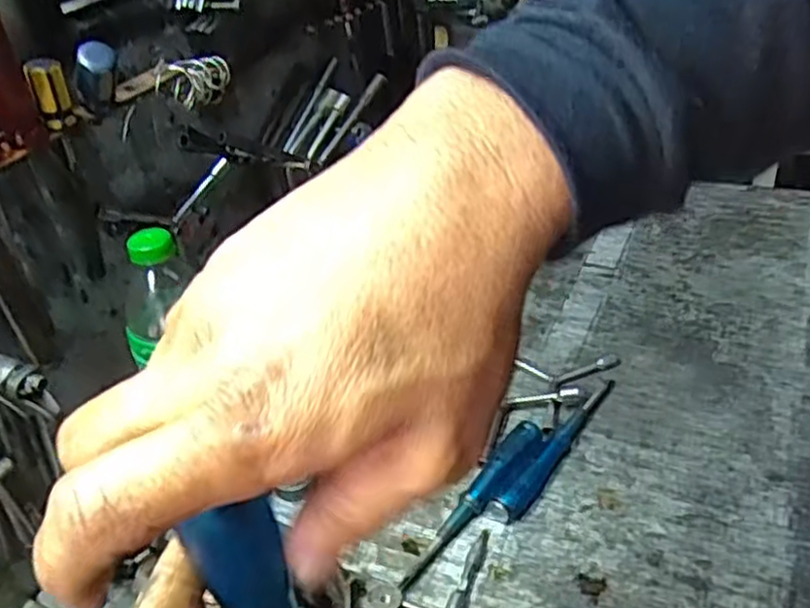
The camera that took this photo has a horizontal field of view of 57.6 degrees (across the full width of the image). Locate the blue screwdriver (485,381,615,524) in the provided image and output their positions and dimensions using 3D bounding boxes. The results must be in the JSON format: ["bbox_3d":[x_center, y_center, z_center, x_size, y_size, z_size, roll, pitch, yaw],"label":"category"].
[{"bbox_3d":[0.139,0.128,0.668,0.023,0.024,0.201,22,45,33],"label":"blue screwdriver"}]

